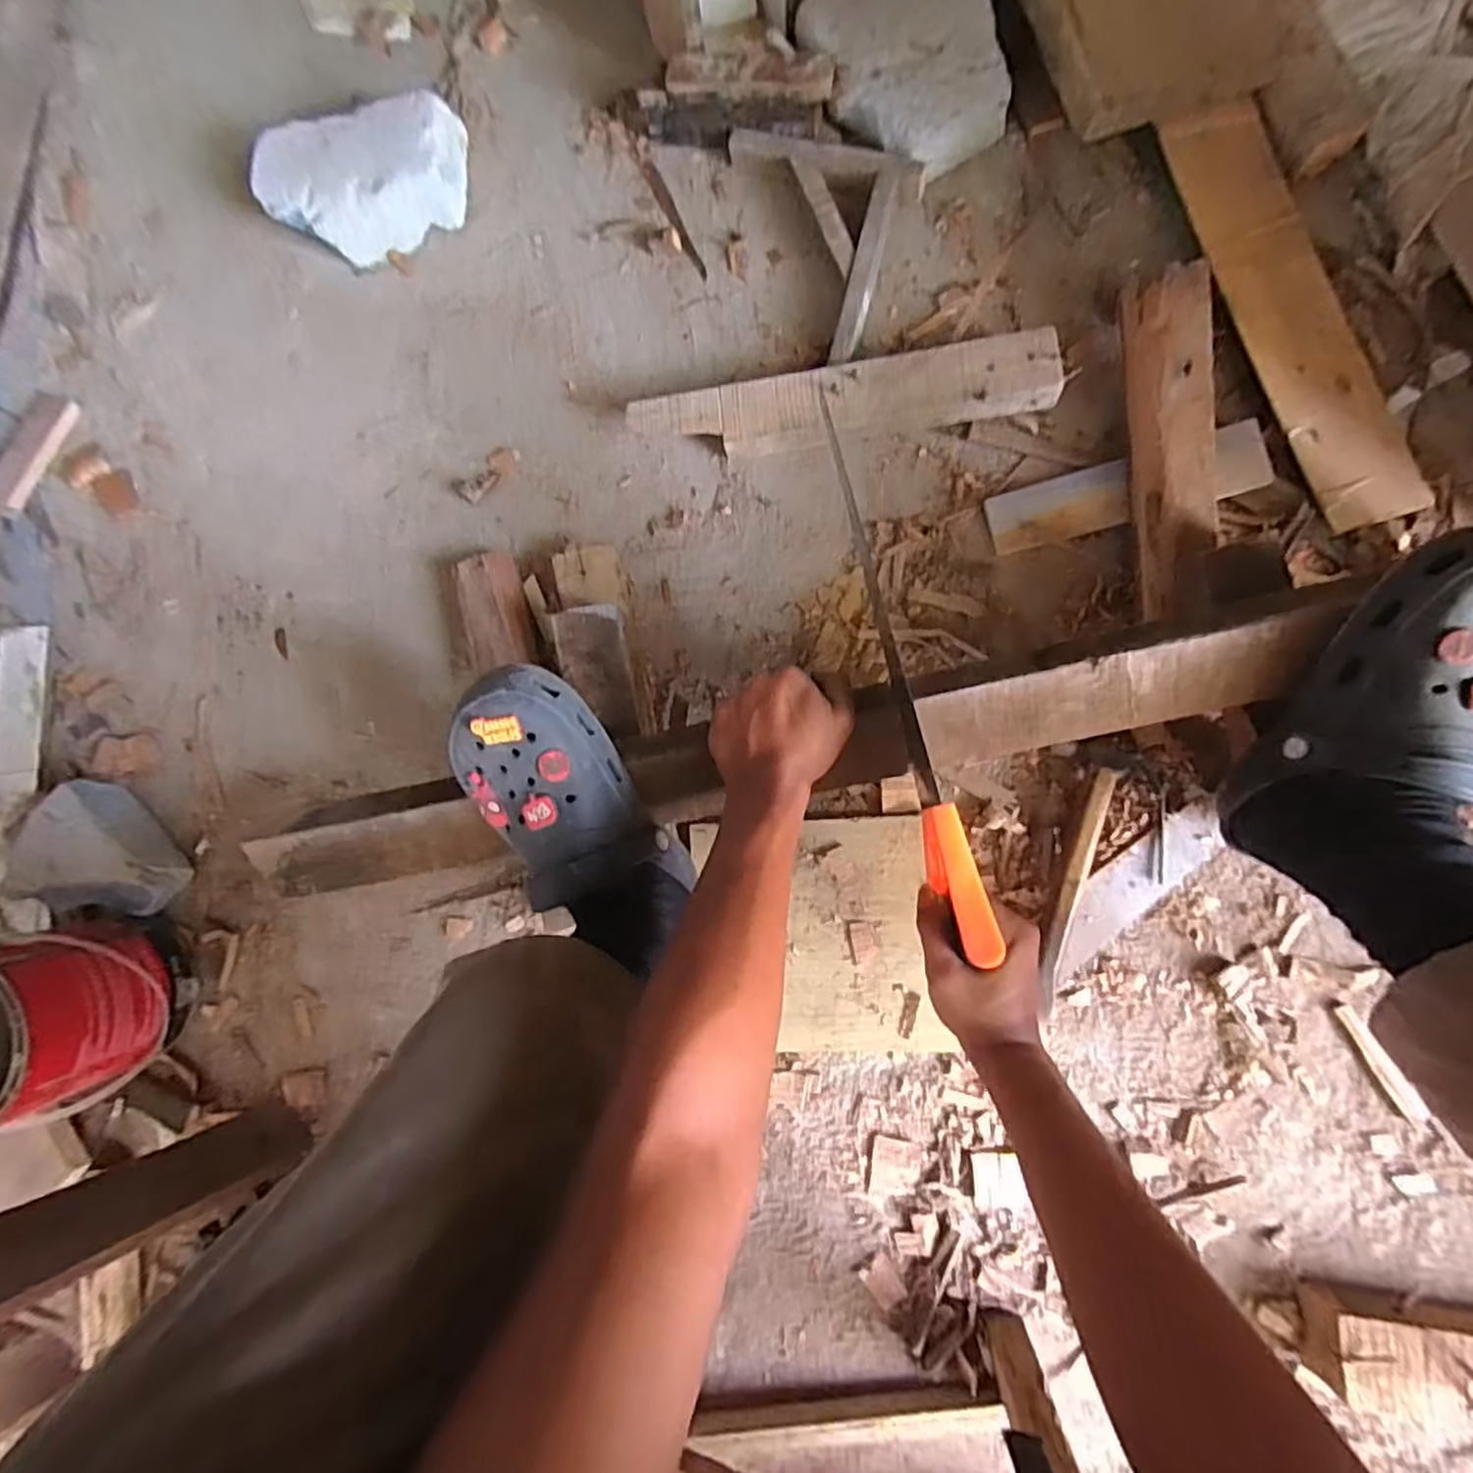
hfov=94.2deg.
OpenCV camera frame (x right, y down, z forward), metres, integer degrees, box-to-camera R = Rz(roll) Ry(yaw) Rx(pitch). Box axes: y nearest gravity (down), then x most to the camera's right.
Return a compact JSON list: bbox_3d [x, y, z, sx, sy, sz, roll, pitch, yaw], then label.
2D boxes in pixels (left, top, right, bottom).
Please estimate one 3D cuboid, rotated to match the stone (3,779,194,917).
[{"bbox_3d":[-0.630,0.113,0.672,0.145,0.084,0.126,4,85,7],"label":"stone"}]

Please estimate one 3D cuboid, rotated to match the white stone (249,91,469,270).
[{"bbox_3d":[-0.391,-0.588,0.724,0.219,0.087,0.114,-21,83,4],"label":"white stone"}]

